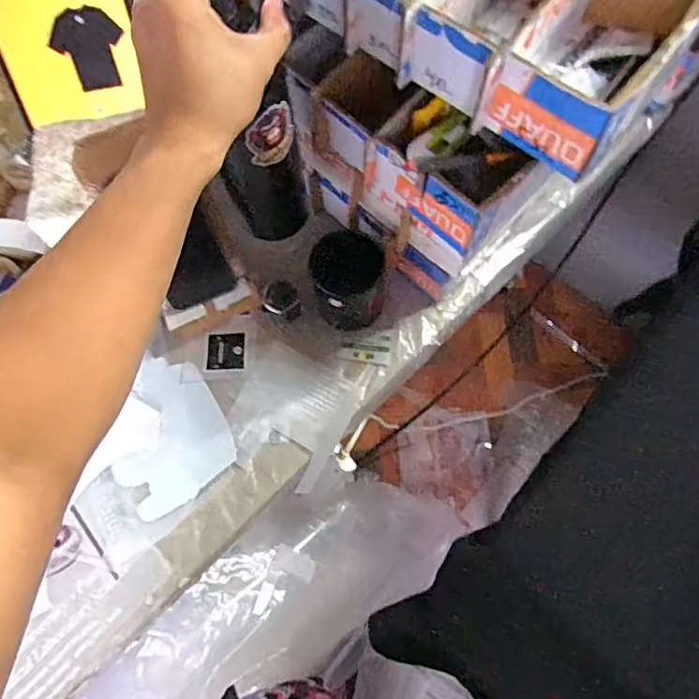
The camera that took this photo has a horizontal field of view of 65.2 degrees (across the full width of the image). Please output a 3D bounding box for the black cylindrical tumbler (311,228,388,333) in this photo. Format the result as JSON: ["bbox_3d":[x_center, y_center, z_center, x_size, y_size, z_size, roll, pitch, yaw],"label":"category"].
[{"bbox_3d":[0.000,-0.076,0.619,0.077,0.088,0.084,-1,70,2],"label":"black cylindrical tumbler"}]

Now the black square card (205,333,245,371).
[{"bbox_3d":[-0.146,0.003,0.646,0.045,0.004,0.044,-1,79,1],"label":"black square card"}]

